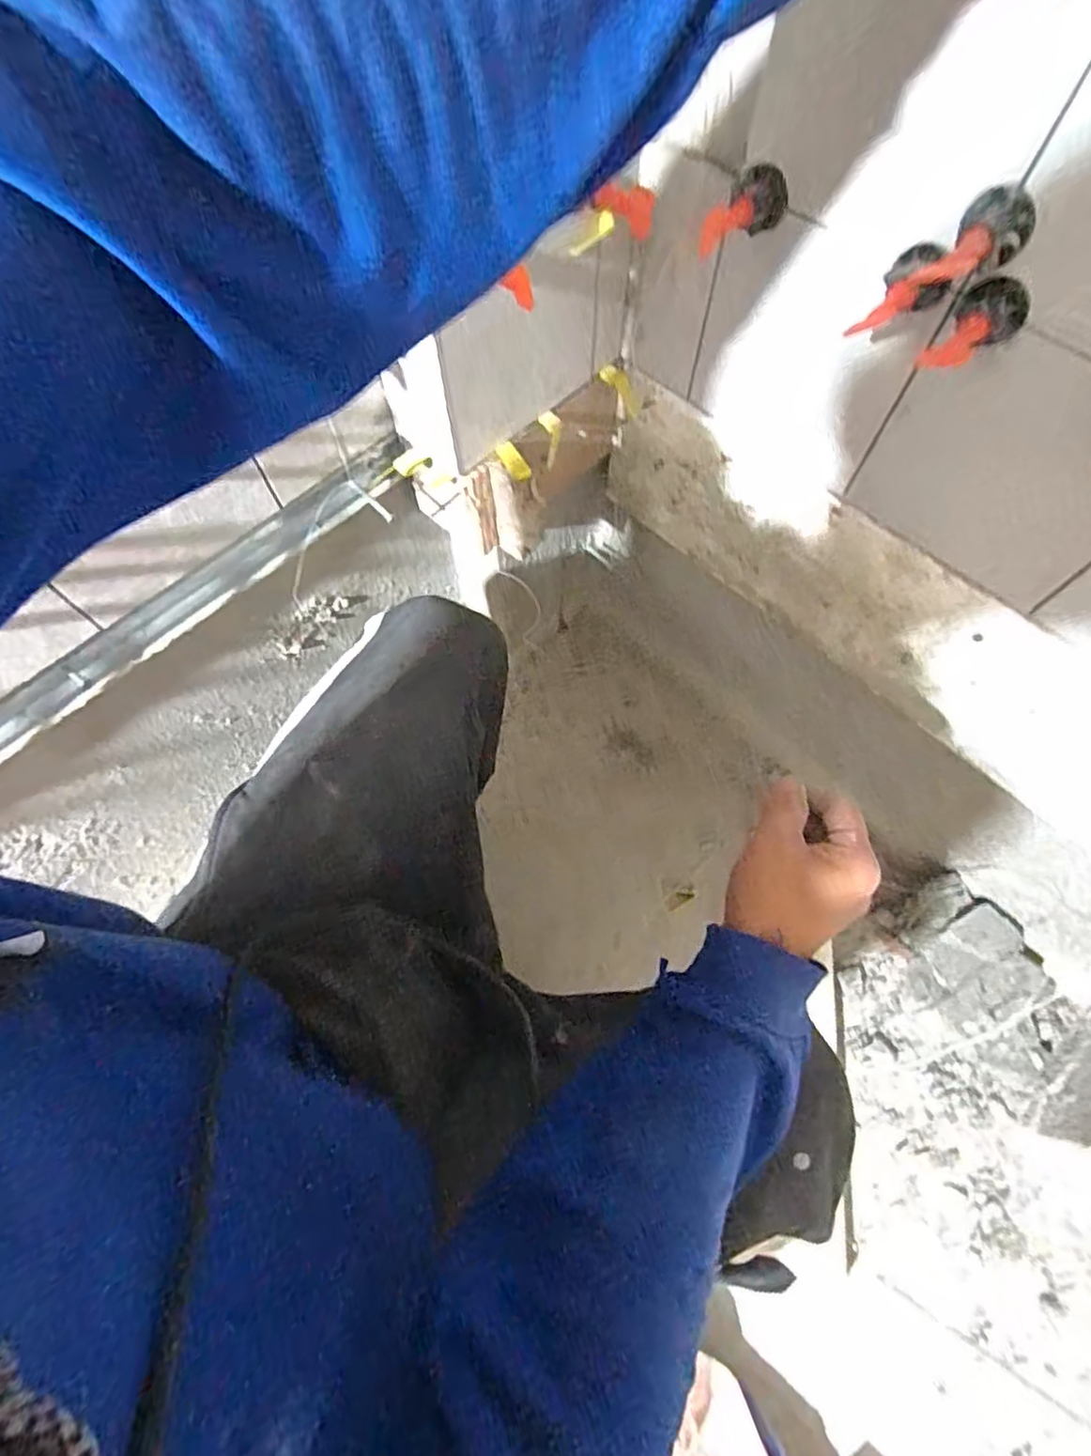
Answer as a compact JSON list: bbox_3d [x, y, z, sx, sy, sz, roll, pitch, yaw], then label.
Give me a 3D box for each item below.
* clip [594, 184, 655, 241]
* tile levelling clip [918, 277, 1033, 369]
[{"bbox_3d":[0.046,-0.322,0.388,0.016,0.028,0.044,-41,72,-15],"label":"clip"},{"bbox_3d":[0.230,-0.212,0.335,0.033,0.034,0.034,39,73,16],"label":"tile levelling clip"}]

